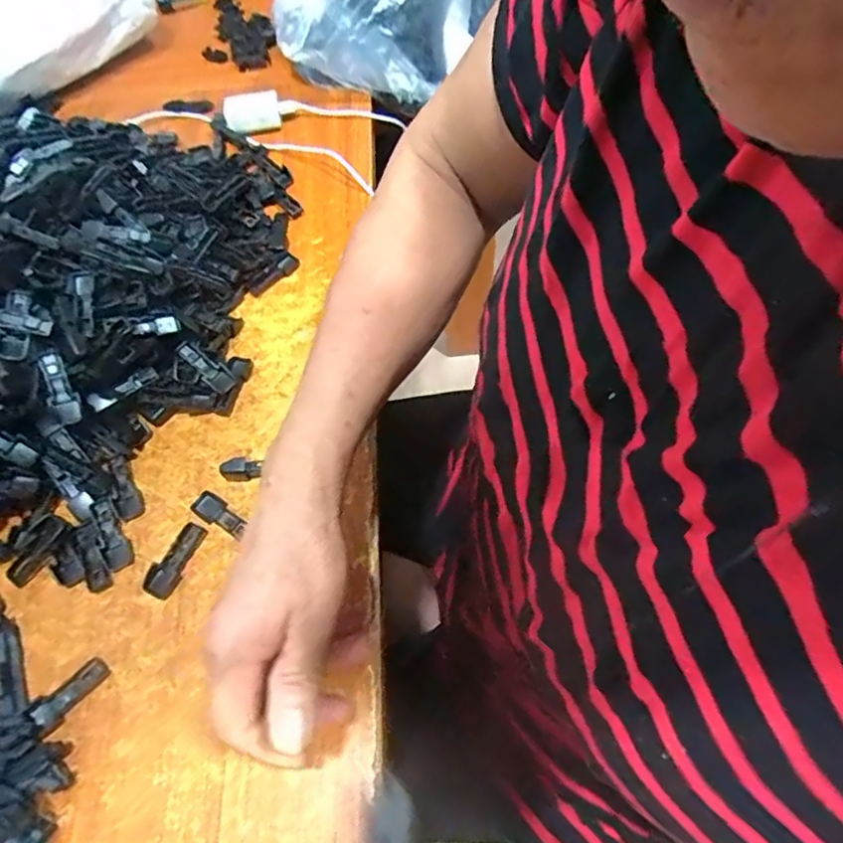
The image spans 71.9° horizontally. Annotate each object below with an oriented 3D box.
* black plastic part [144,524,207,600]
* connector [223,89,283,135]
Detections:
[{"bbox_3d":[-0.163,0.091,0.384,0.018,0.008,0.050,20,64,14],"label":"black plastic part"},{"bbox_3d":[-0.172,-0.314,0.590,0.056,0.025,0.035,-19,61,-7],"label":"connector"}]

